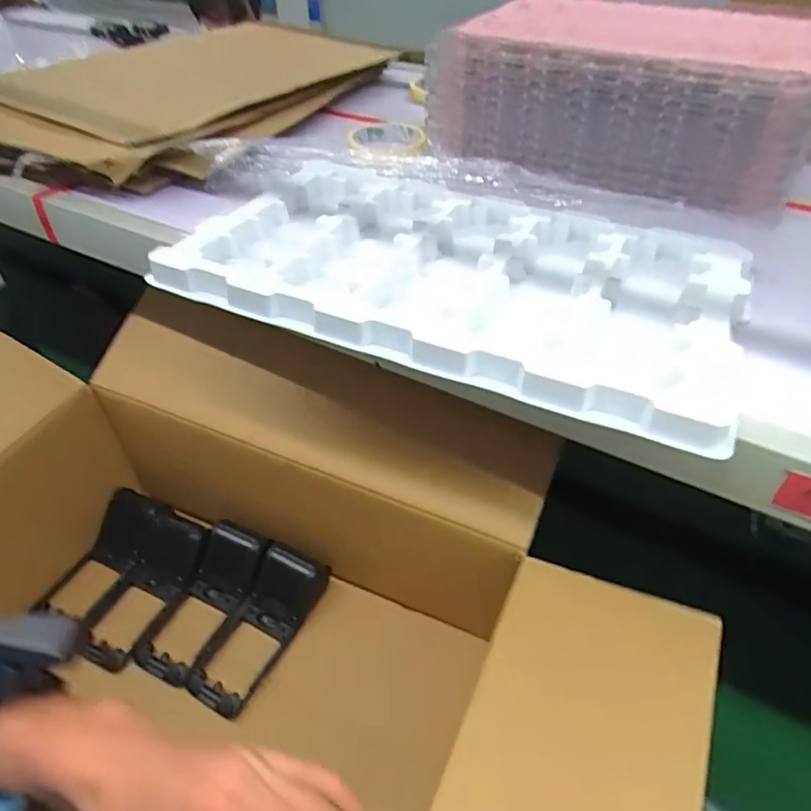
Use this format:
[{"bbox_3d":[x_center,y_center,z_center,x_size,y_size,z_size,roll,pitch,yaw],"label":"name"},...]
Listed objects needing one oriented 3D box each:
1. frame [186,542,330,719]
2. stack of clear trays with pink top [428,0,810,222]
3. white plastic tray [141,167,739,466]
[{"bbox_3d":[-0.168,0.250,0.676,0.084,0.039,0.184,23,64,23],"label":"frame"},{"bbox_3d":[0.210,-0.327,0.621,0.362,0.124,0.236,10,45,12],"label":"stack of clear trays with pink top"},{"bbox_3d":[0.041,-0.114,0.487,0.429,0.027,0.245,18,47,19],"label":"white plastic tray"}]

